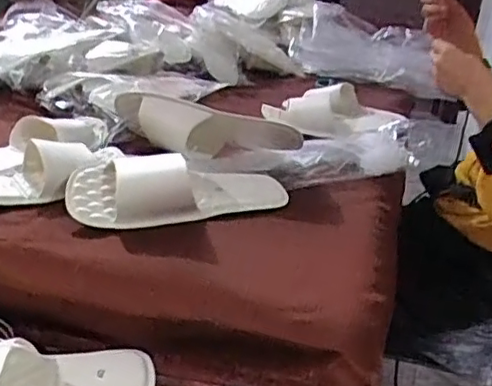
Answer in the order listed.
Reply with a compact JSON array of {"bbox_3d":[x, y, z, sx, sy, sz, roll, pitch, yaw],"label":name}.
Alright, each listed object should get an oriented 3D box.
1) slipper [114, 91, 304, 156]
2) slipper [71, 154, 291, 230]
[{"bbox_3d":[-0.058,-0.094,0.881,0.270,0.085,0.061,10,26,9],"label":"slipper"},{"bbox_3d":[-0.082,-0.013,0.766,0.272,0.062,0.107,-6,27,-23],"label":"slipper"}]

